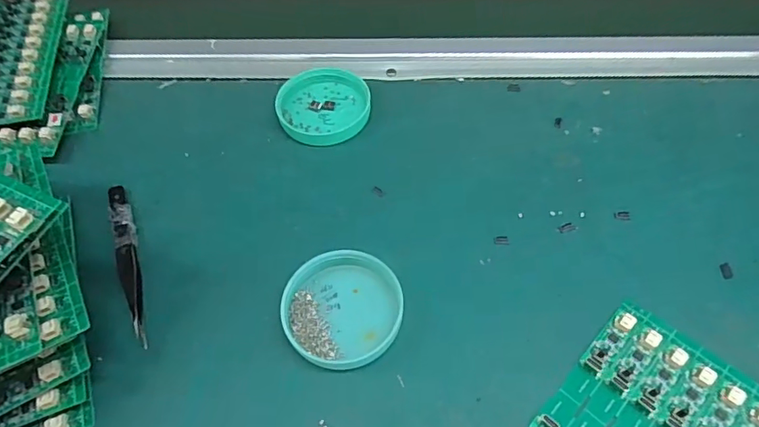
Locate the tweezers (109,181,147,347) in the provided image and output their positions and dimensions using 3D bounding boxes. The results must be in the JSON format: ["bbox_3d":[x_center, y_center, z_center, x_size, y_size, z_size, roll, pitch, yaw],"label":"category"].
[{"bbox_3d":[-0.152,0.025,0.309,0.012,0.010,0.116,-22,58,-10],"label":"tweezers"}]

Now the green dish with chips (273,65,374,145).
[{"bbox_3d":[-0.043,-0.082,0.375,0.065,0.011,0.073,-29,59,-15],"label":"green dish with chips"}]

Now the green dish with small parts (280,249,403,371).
[{"bbox_3d":[-0.020,0.050,0.282,0.062,0.014,0.065,-2,56,3],"label":"green dish with small parts"}]

